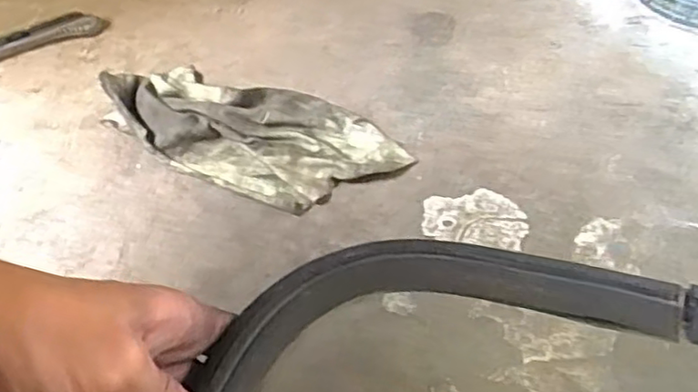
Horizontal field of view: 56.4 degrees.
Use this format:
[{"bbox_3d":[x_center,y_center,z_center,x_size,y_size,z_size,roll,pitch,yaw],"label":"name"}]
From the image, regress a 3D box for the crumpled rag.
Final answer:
[{"bbox_3d":[-0.084,-0.062,0.566,0.266,0.042,0.122,20,56,19],"label":"crumpled rag"}]

